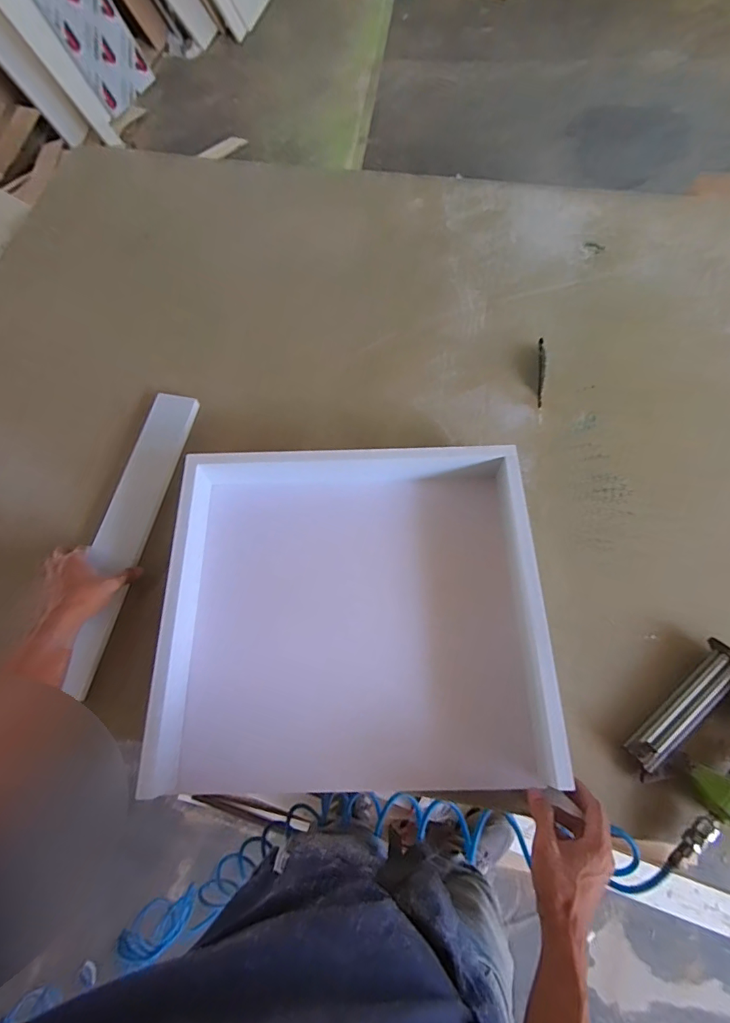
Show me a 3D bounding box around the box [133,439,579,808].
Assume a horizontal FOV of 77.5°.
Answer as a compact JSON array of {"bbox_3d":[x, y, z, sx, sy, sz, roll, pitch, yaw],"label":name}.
[{"bbox_3d":[-0.015,0.141,0.637,0.488,0.109,0.443,-2,70,2],"label":"box"}]

